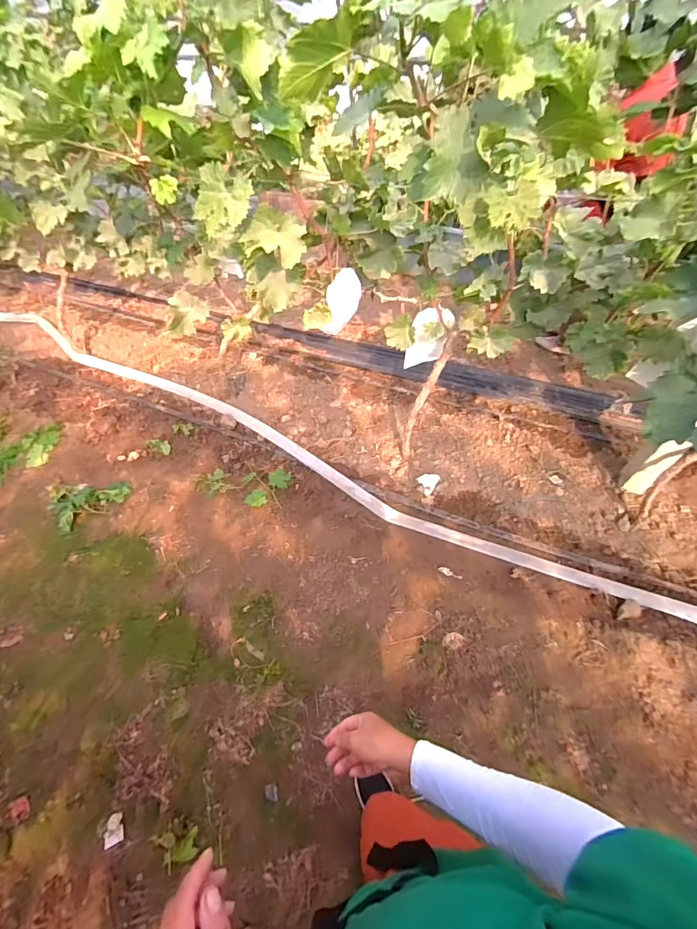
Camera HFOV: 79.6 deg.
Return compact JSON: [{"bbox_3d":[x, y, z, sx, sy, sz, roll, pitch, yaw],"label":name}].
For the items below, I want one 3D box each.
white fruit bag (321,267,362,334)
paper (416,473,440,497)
[{"bbox_3d":[-0.030,-0.631,1.620,0.138,0.234,0.095,-8,26,-23],"label":"white fruit bag"},{"bbox_3d":[0.349,0.082,1.879,0.091,0.022,0.135,24,55,20],"label":"paper"}]

